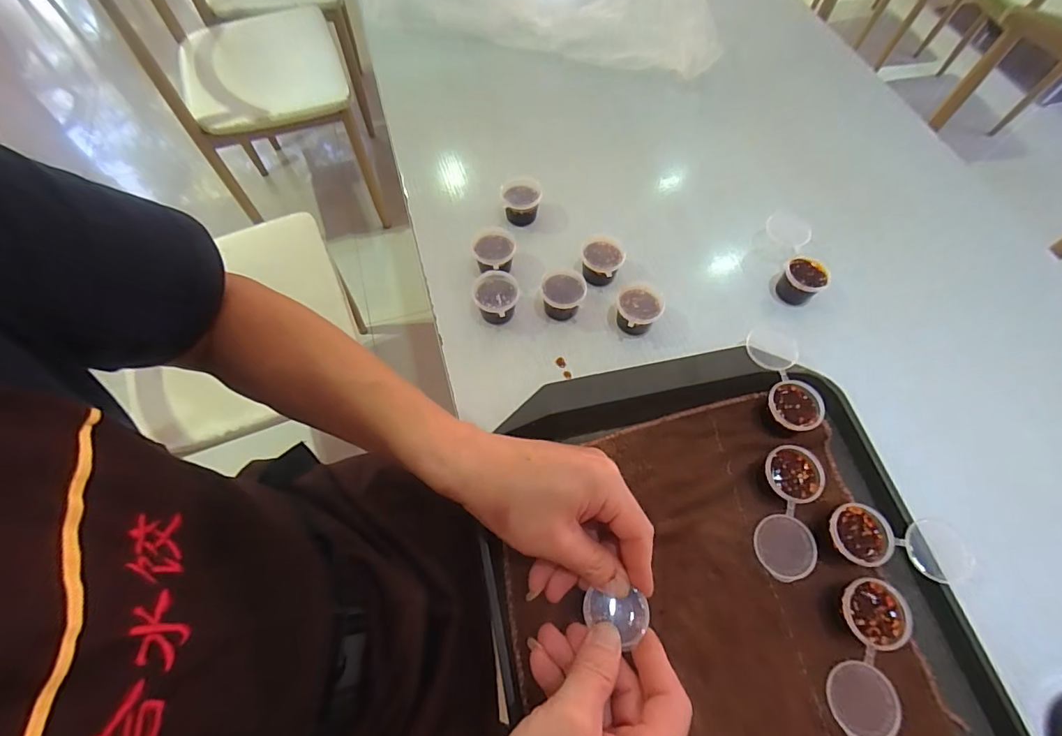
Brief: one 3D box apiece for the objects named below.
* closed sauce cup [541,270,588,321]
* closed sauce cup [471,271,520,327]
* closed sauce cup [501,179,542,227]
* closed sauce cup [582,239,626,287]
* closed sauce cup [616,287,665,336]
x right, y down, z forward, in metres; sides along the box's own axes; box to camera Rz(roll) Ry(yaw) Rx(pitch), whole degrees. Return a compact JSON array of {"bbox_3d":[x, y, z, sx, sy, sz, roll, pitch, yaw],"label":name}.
[{"bbox_3d":[0.029,-0.065,0.412,0.036,0.033,0.041,0,64,-1],"label":"closed sauce cup"},{"bbox_3d":[-0.031,-0.060,0.409,0.039,0.030,0.044,-5,64,-4],"label":"closed sauce cup"},{"bbox_3d":[-0.009,-0.165,0.459,0.038,0.031,0.041,1,64,-1],"label":"closed sauce cup"},{"bbox_3d":[0.063,-0.096,0.426,0.039,0.032,0.038,1,64,-1],"label":"closed sauce cup"},{"bbox_3d":[0.093,-0.049,0.405,0.038,0.029,0.044,13,65,5],"label":"closed sauce cup"}]

